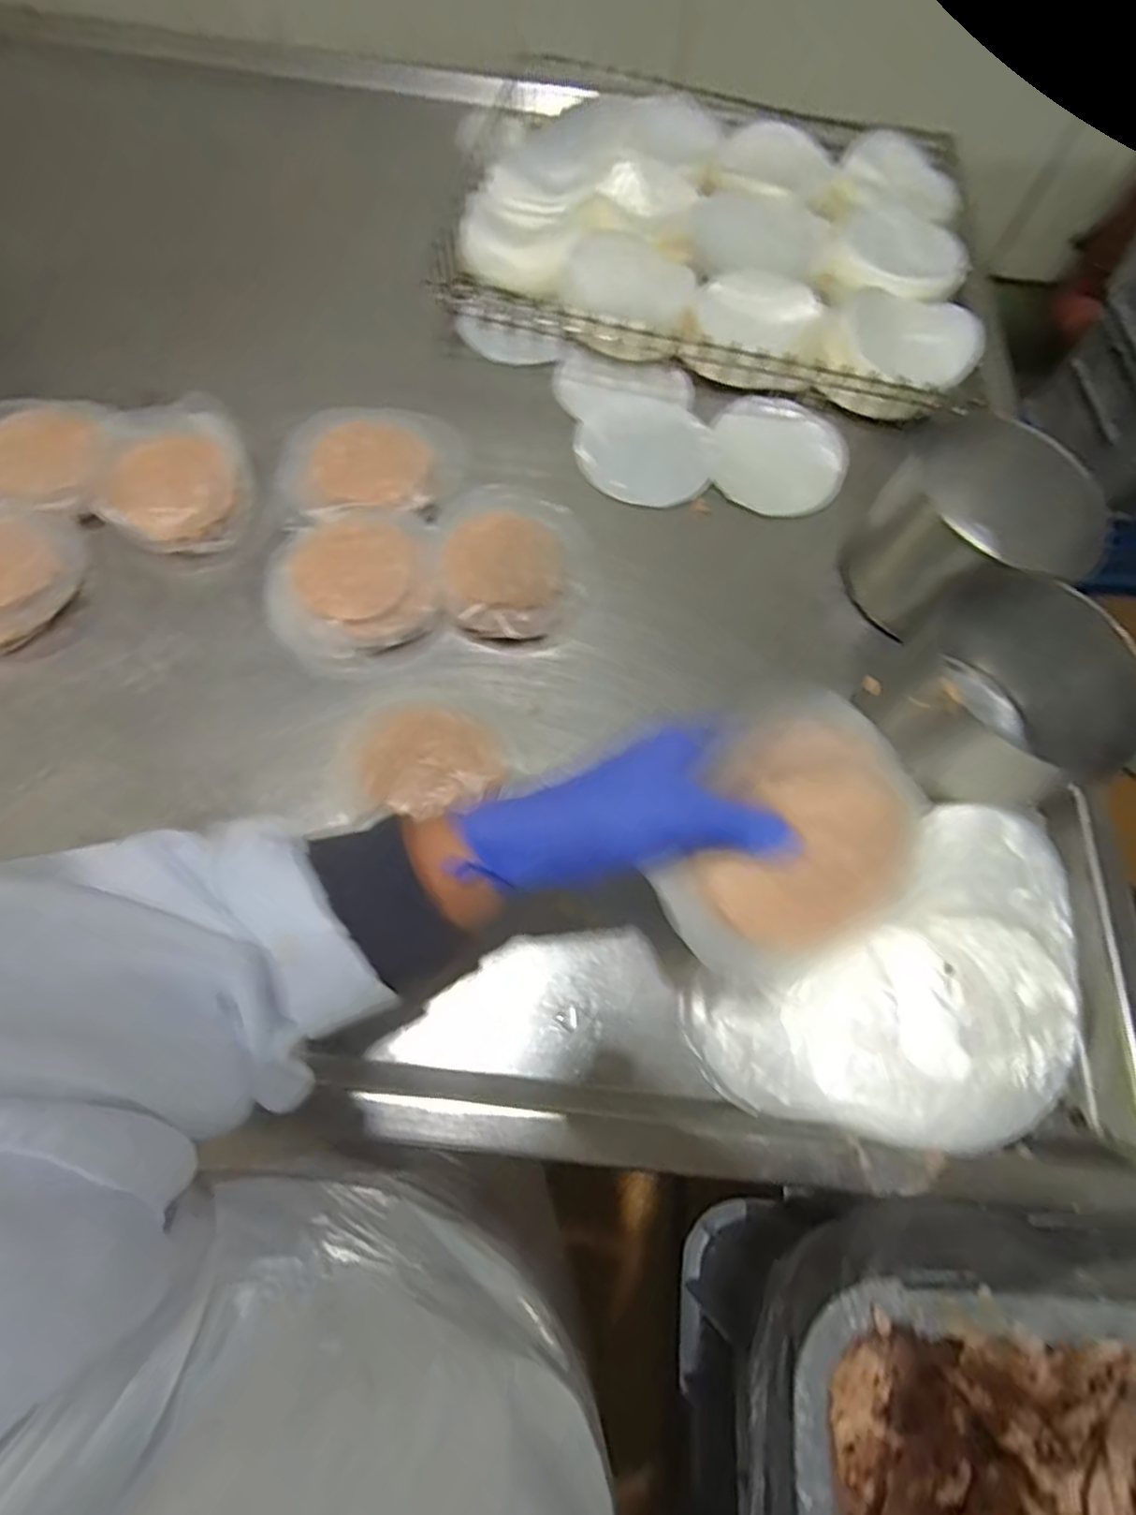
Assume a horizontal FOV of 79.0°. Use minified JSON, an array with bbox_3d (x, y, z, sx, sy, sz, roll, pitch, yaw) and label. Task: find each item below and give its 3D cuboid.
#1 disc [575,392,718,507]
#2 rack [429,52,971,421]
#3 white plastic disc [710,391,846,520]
[{"bbox_3d":[0.069,-0.278,0.616,0.118,0.006,0.128,2,67,-4],"label":"disc"},{"bbox_3d":[0.159,-0.555,0.710,0.504,0.051,0.452,10,67,0],"label":"rack"},{"bbox_3d":[0.190,-0.275,0.621,0.116,0.009,0.143,5,67,-3],"label":"white plastic disc"}]

